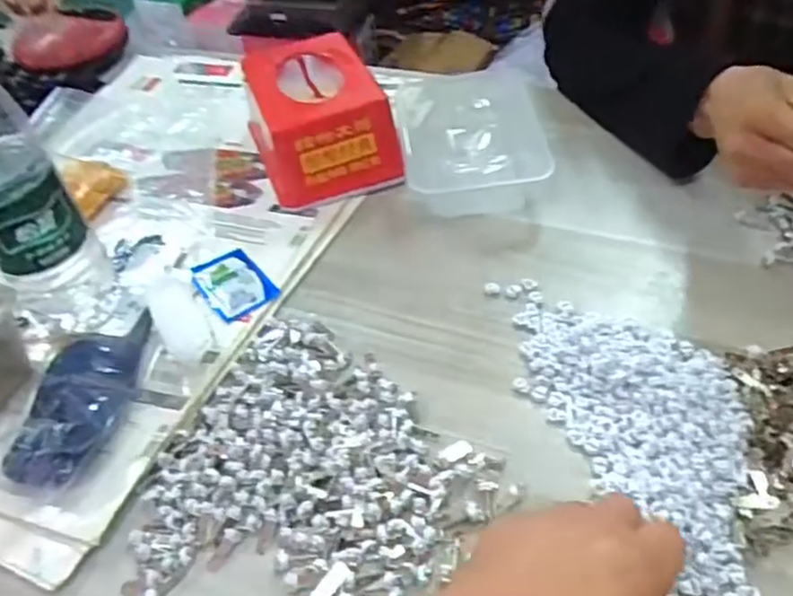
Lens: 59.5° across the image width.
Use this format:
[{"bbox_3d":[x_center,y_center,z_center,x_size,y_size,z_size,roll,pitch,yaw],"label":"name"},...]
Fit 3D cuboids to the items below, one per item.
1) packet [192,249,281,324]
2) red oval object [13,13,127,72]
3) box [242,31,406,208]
[{"bbox_3d":[-0.119,-0.010,0.505,0.045,0.005,0.064,-32,51,-22],"label":"packet"},{"bbox_3d":[-0.358,-0.281,0.766,0.122,0.043,0.061,-26,49,-17],"label":"red oval object"},{"bbox_3d":[-0.065,-0.147,0.580,0.112,0.079,0.120,-14,46,-6],"label":"box"}]

